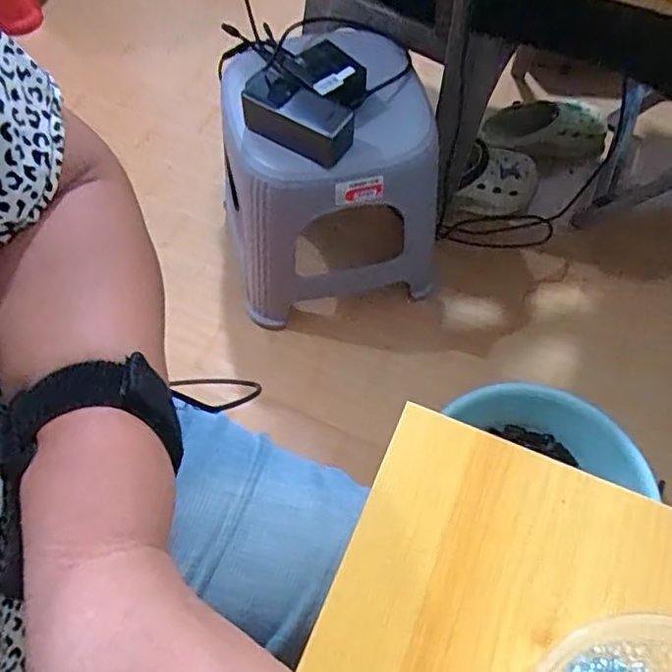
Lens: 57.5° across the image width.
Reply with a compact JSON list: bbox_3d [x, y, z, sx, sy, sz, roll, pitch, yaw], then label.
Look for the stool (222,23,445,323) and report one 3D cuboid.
[{"bbox_3d":[-0.013,-0.221,0.879,0.279,0.334,0.235,-10,63,-5],"label":"stool"}]

